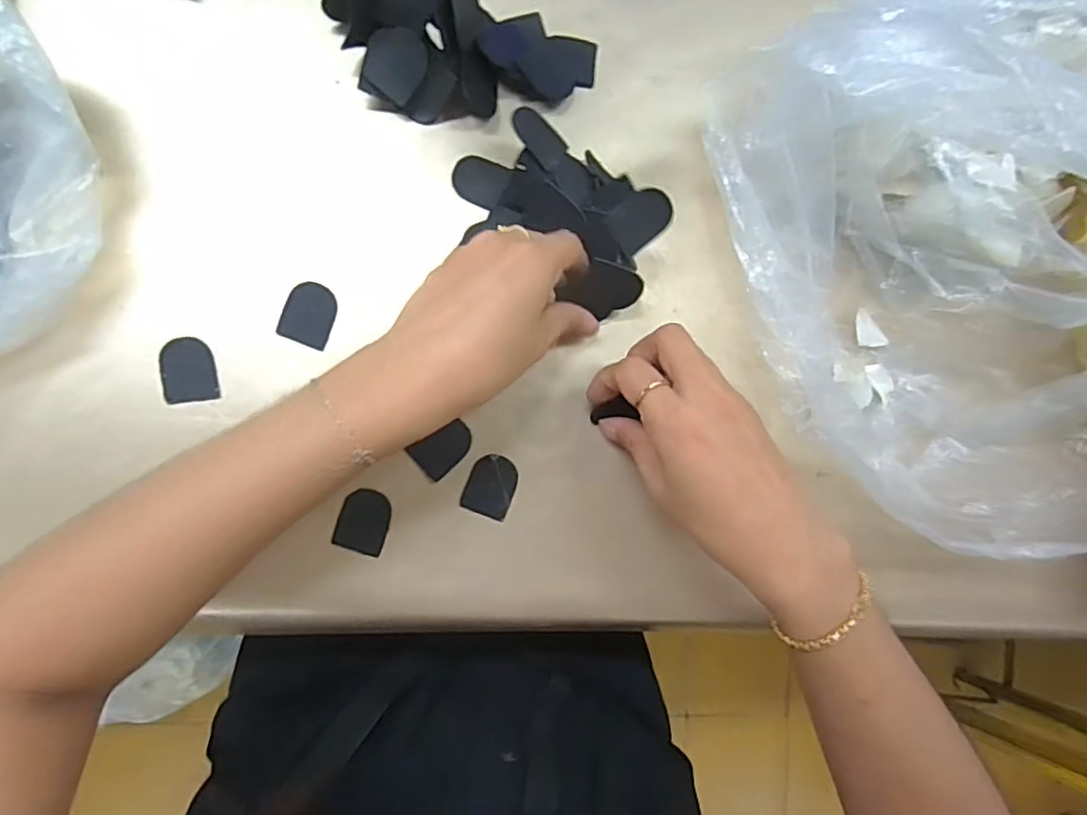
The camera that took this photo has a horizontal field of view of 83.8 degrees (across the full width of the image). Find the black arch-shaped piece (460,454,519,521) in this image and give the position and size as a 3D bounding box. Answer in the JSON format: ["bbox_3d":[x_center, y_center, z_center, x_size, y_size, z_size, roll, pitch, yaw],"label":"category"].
[{"bbox_3d":[-0.029,0.044,0.344,0.027,0.004,0.034,21,86,-7],"label":"black arch-shaped piece"}]

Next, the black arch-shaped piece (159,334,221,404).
[{"bbox_3d":[-0.190,-0.021,0.323,0.026,0.004,0.035,-9,90,-8],"label":"black arch-shaped piece"}]

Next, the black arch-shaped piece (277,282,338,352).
[{"bbox_3d":[-0.129,-0.052,0.335,0.027,0.004,0.034,20,86,-7],"label":"black arch-shaped piece"}]

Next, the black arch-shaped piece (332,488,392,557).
[{"bbox_3d":[-0.099,0.063,0.334,0.027,0.004,0.034,17,86,-8],"label":"black arch-shaped piece"}]

